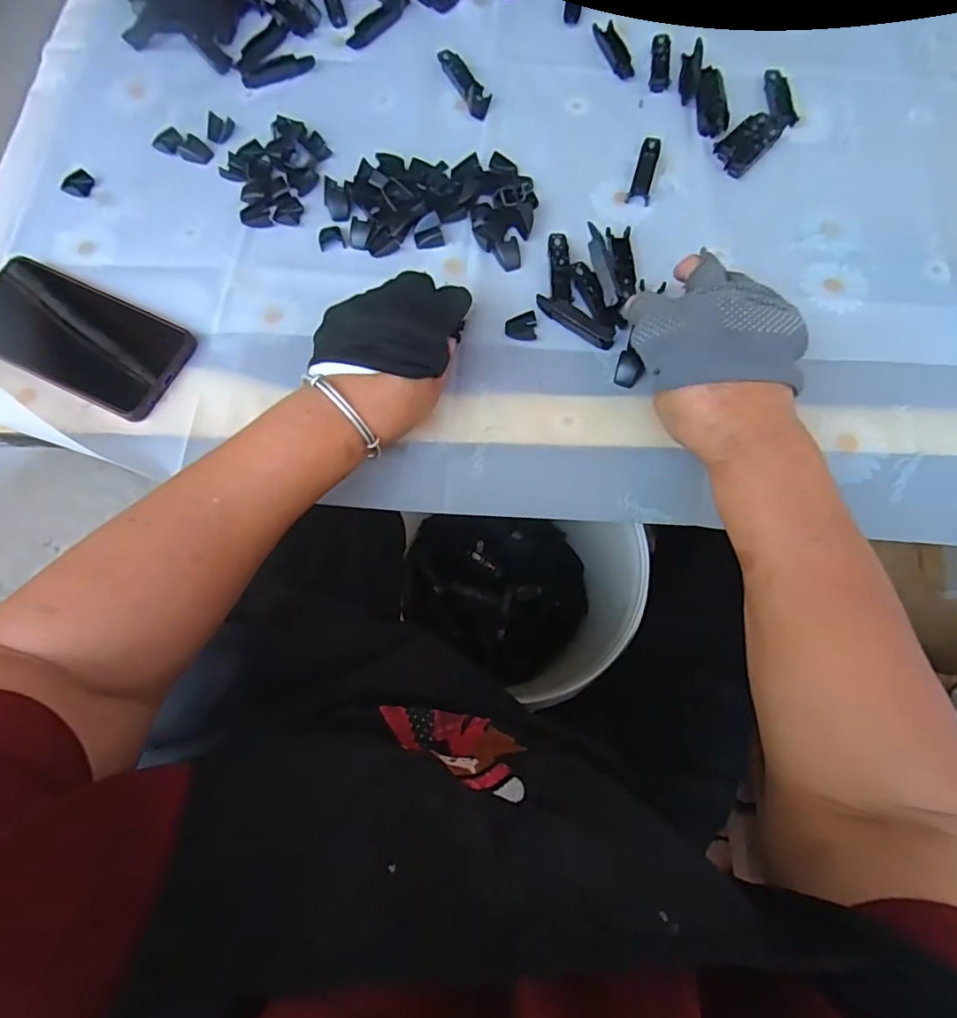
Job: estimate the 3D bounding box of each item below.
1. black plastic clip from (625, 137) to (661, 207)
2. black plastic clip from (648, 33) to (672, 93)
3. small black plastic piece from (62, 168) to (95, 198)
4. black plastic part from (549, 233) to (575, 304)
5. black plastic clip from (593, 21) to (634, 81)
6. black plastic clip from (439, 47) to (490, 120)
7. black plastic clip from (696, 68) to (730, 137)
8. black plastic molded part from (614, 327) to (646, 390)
[{"bbox_3d":[0.137,-0.278,0.439,0.018,0.009,0.065,17,74,6],"label":"black plastic clip"},{"bbox_3d":[0.160,-0.392,0.473,0.017,0.008,0.061,7,74,3],"label":"black plastic clip"},{"bbox_3d":[-0.329,-0.267,0.442,0.023,0.008,0.022,0,73,1],"label":"small black plastic piece"},{"bbox_3d":[0.063,-0.185,0.410,0.016,0.004,0.065,0,73,1],"label":"black plastic part"},{"bbox_3d":[0.122,-0.412,0.484,0.021,0.007,0.067,-19,74,-5],"label":"black plastic clip"},{"bbox_3d":[-0.012,-0.373,0.468,0.019,0.008,0.085,-23,74,-6],"label":"black plastic clip"},{"bbox_3d":[0.198,-0.346,0.456,0.024,0.006,0.069,2,73,1],"label":"black plastic clip"},{"bbox_3d":[0.108,-0.101,0.384,0.017,0.007,0.027,14,74,5],"label":"black plastic molded part"}]

